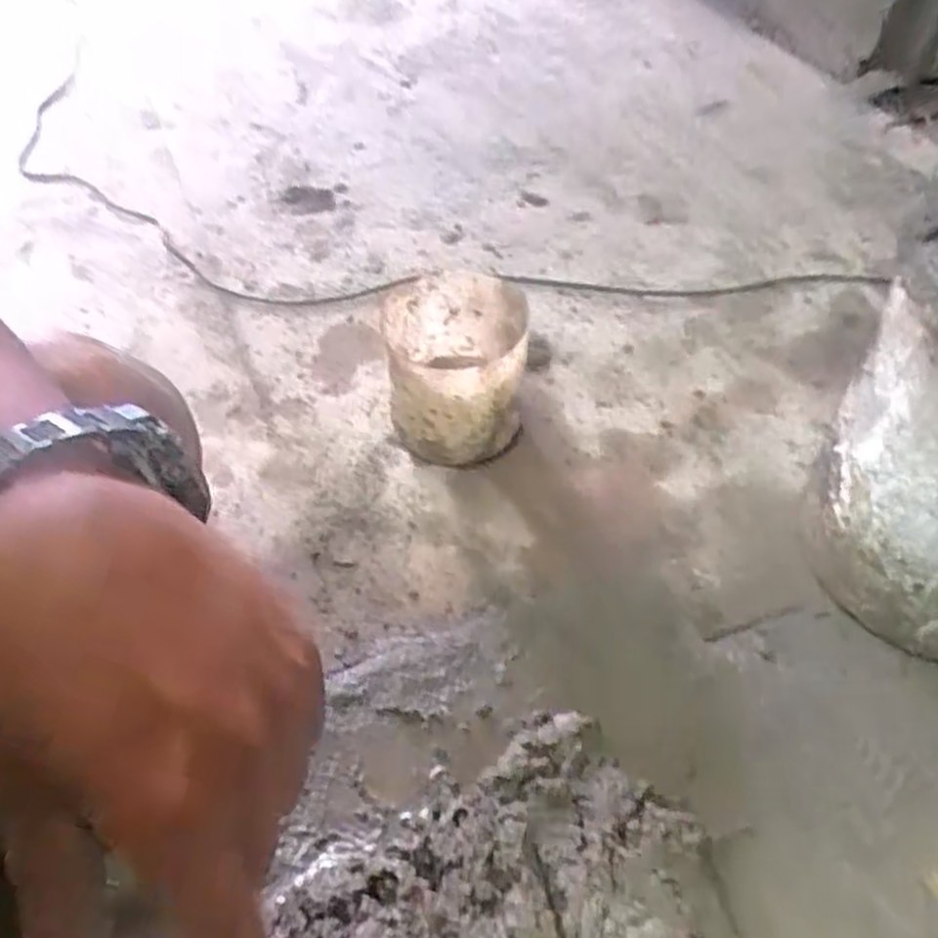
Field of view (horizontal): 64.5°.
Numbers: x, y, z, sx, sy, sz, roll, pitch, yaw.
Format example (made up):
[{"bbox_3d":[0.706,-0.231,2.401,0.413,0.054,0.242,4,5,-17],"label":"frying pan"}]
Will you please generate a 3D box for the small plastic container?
[{"bbox_3d":[-0.013,-0.099,0.831,0.148,0.168,0.163,4,49,6],"label":"small plastic container"}]

